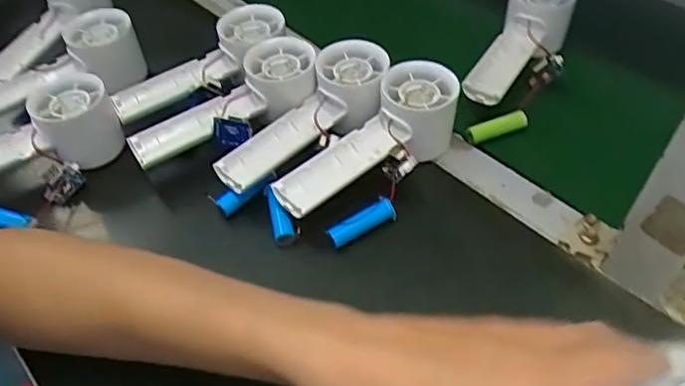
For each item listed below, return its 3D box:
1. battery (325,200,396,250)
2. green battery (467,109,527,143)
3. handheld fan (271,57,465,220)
[{"bbox_3d":[0.013,0.020,0.392,0.049,0.014,0.013,-24,52,-16],"label":"battery"},{"bbox_3d":[0.127,-0.054,0.465,0.055,0.015,0.012,-15,50,-9],"label":"green battery"},{"bbox_3d":[0.019,-0.032,0.413,0.155,0.057,0.054,-35,55,-23],"label":"handheld fan"}]

